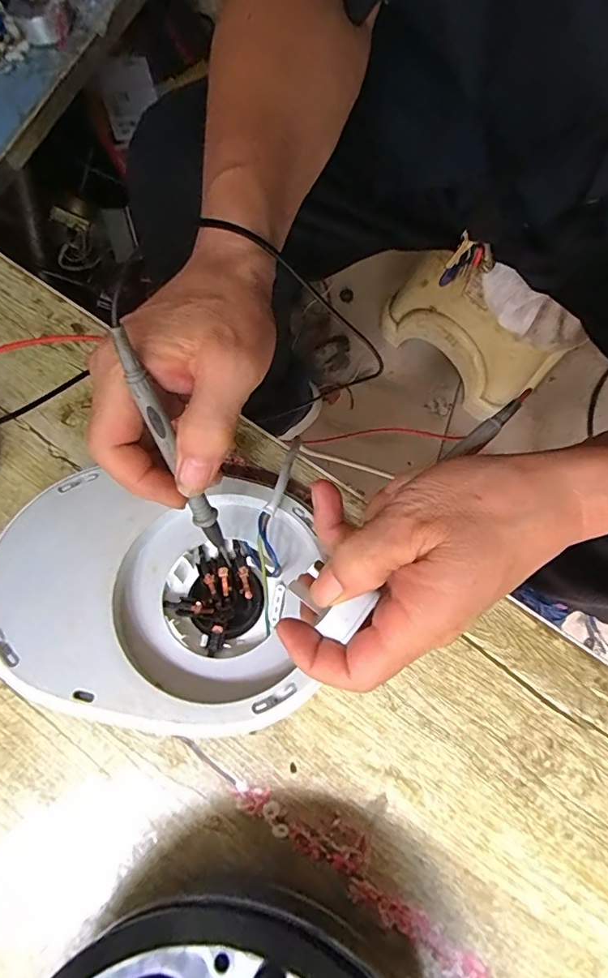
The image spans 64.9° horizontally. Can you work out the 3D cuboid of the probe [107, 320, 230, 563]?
[{"bbox_3d":[-0.062,-0.014,0.236,0.011,0.134,0.008,-19,38,-3],"label":"probe"}]

